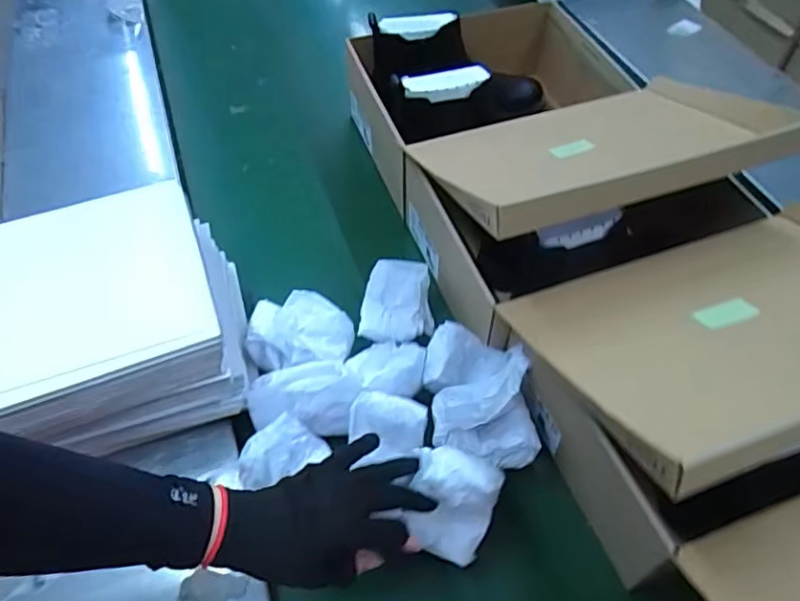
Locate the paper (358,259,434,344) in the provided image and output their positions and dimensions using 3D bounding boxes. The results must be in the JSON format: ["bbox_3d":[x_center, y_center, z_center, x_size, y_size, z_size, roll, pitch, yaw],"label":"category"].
[{"bbox_3d":[-0.004,0.007,0.695,0.084,0.042,0.105,4,54,3],"label":"paper"}]

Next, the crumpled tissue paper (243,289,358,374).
[{"bbox_3d":[-0.103,0.030,0.647,0.099,0.046,0.079,0,54,0],"label":"crumpled tissue paper"}]

